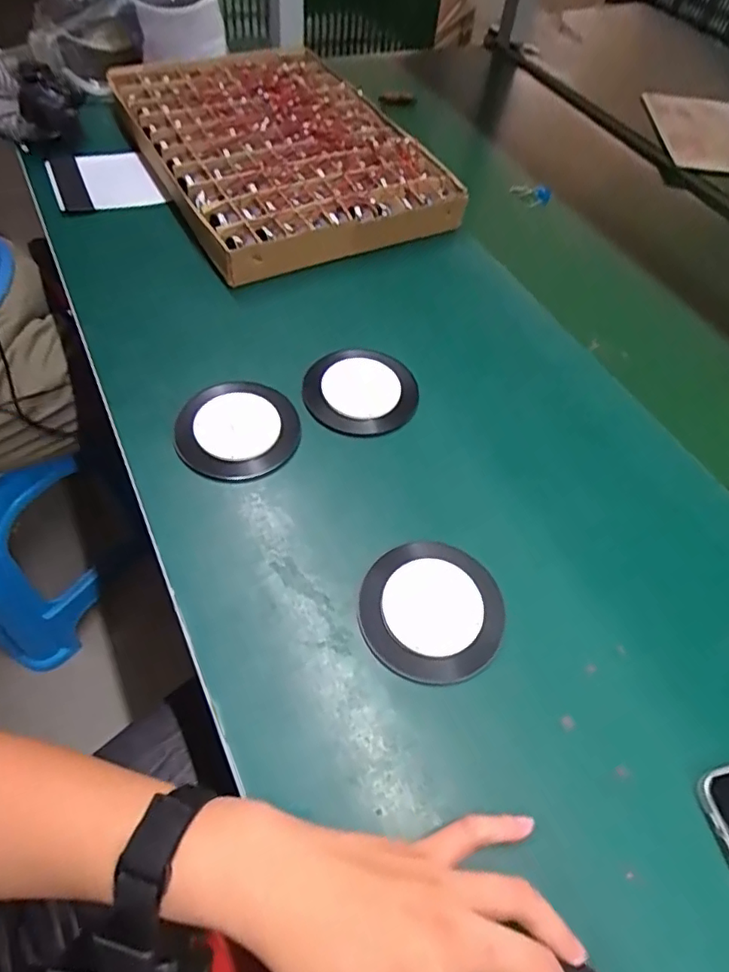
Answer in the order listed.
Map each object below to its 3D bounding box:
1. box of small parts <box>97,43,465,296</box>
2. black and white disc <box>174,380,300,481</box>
[{"bbox_3d":[-0.110,-0.419,0.703,0.304,0.052,0.436,-23,60,-20],"label":"box of small parts"},{"bbox_3d":[-0.104,-0.047,0.469,0.095,0.018,0.095,3,55,-4],"label":"black and white disc"}]

